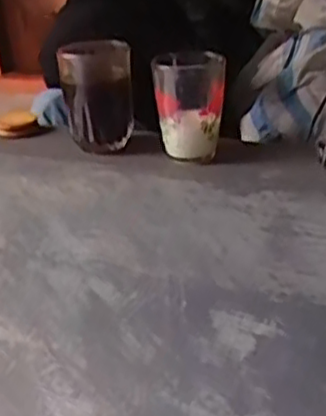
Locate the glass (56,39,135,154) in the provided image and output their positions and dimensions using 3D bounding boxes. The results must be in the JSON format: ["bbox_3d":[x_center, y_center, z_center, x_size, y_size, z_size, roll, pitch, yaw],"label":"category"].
[{"bbox_3d":[-0.065,-0.114,0.723,0.069,0.099,0.068,-8,25,-7],"label":"glass"}]

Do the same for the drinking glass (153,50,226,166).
[{"bbox_3d":[0.027,-0.101,0.696,0.064,0.091,0.076,-4,25,2],"label":"drinking glass"}]

